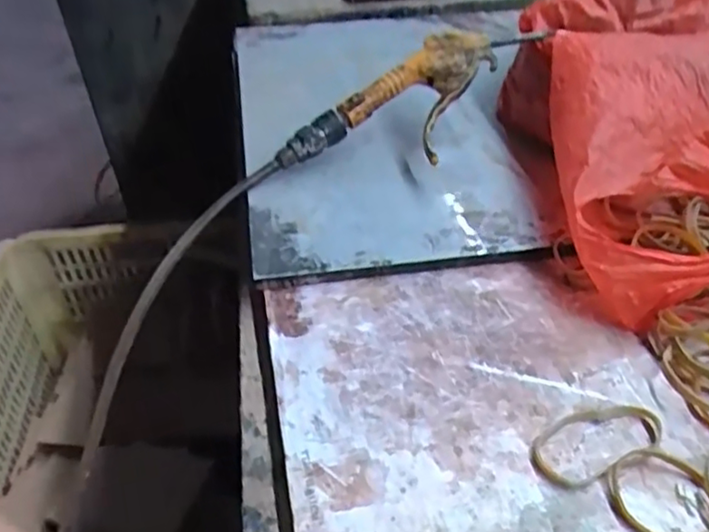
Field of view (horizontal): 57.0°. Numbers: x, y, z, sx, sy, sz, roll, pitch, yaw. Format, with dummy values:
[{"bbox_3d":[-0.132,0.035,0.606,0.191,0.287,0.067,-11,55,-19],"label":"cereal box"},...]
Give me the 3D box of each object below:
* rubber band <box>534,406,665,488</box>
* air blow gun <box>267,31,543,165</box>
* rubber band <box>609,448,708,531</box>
[{"bbox_3d":[0.129,0.091,0.347,0.073,0.005,0.036,-18,45,-20],"label":"rubber band"},{"bbox_3d":[0.051,-0.127,0.504,0.227,0.032,0.084,-30,48,-8],"label":"air blow gun"},{"bbox_3d":[0.152,0.113,0.322,0.047,0.005,0.051,0,42,0],"label":"rubber band"}]

